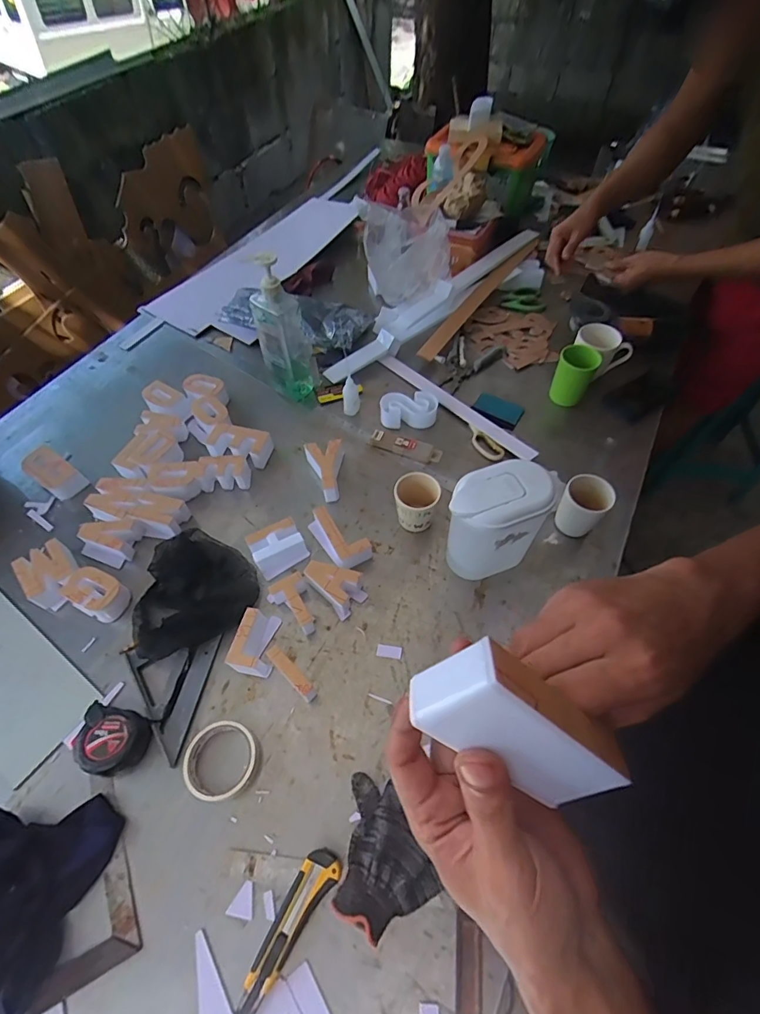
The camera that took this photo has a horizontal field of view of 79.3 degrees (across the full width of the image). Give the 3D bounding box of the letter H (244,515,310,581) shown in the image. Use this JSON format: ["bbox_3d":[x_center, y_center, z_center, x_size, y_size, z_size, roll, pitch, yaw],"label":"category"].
[{"bbox_3d":[-0.167,0.067,0.754,0.082,0.042,0.064,-28,59,-16],"label":"letter H"}]

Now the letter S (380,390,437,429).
[{"bbox_3d":[0.059,-0.200,0.923,0.116,0.048,0.064,-5,55,-1],"label":"letter S"}]

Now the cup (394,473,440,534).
[{"bbox_3d":[0.061,-0.004,0.768,0.071,0.093,0.068,-1,56,2],"label":"cup"}]

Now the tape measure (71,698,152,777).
[{"bbox_3d":[-0.350,0.309,0.604,0.081,0.042,0.075,-1,56,2],"label":"tape measure"}]

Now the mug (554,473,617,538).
[{"bbox_3d":[0.330,0.001,0.749,0.069,0.088,0.066,27,61,20],"label":"mug"}]

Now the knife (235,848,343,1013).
[{"bbox_3d":[-0.102,0.460,0.496,0.039,0.015,0.164,27,61,20],"label":"knife"}]

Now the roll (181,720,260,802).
[{"bbox_3d":[-0.203,0.323,0.587,0.091,0.019,0.089,-1,56,2],"label":"roll"}]

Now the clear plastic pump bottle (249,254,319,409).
[{"bbox_3d":[-0.186,-0.335,0.883,0.092,0.277,0.072,27,61,20],"label":"clear plastic pump bottle"}]

